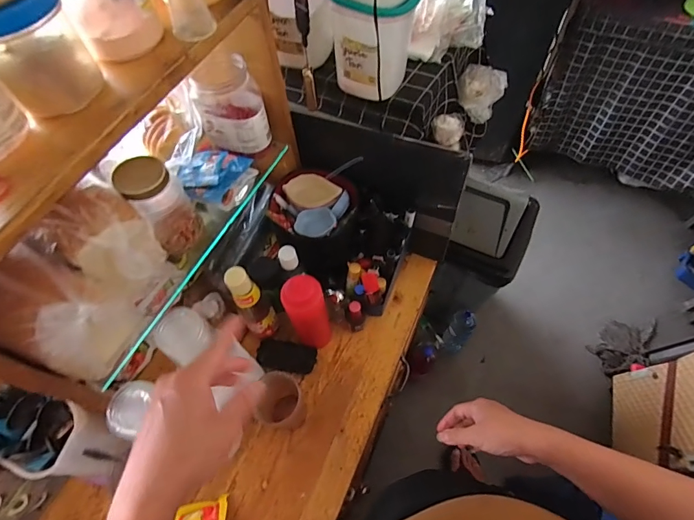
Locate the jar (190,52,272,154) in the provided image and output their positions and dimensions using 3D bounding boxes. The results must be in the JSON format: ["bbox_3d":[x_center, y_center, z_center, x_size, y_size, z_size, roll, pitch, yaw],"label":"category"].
[{"bbox_3d":[-0.179,-0.236,0.598,0.095,0.116,0.095,-1,61,1],"label":"jar"}]

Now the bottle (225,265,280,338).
[{"bbox_3d":[-0.158,0.075,0.664,0.049,0.176,0.055,-22,63,-10],"label":"bottle"}]

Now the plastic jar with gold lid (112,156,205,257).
[{"bbox_3d":[-0.242,-0.073,0.519,0.064,0.129,0.068,-1,61,1],"label":"plastic jar with gold lid"}]

